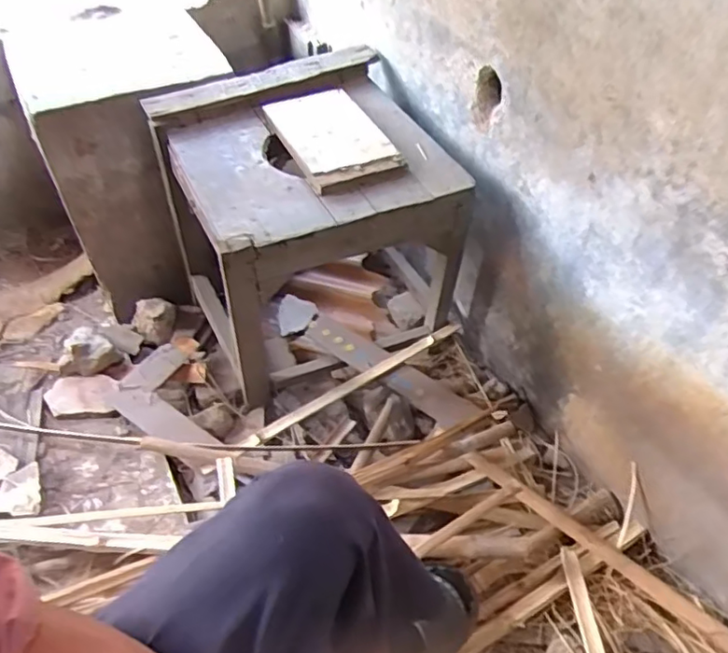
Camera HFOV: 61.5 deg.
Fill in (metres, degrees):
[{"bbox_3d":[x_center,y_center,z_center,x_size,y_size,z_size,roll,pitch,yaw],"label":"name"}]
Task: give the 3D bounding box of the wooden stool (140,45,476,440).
[{"bbox_3d":[-0.109,-0.180,1.183,0.452,0.441,0.480,-19,50,-15],"label":"wooden stool"}]

